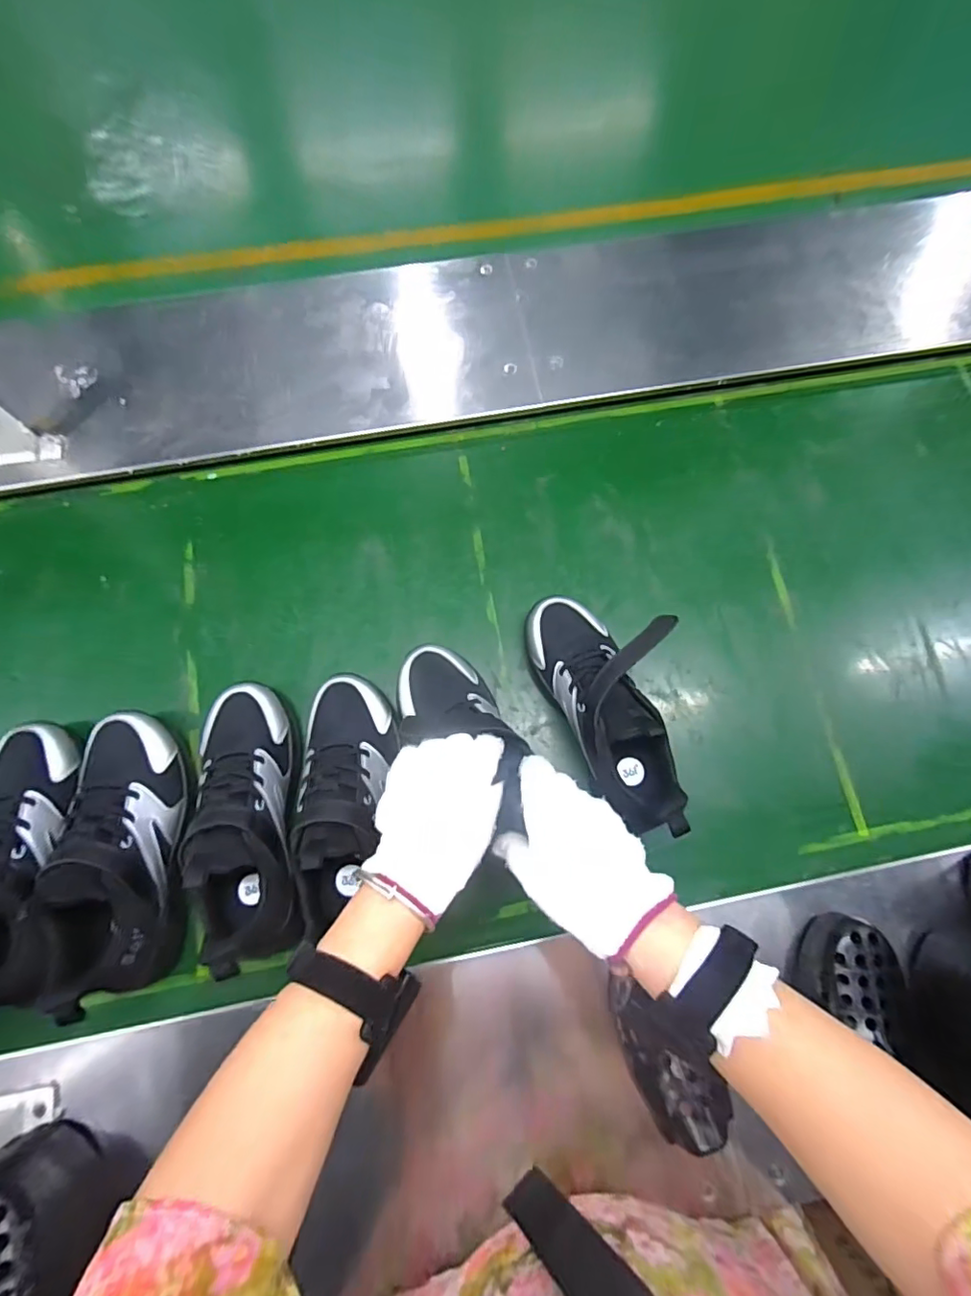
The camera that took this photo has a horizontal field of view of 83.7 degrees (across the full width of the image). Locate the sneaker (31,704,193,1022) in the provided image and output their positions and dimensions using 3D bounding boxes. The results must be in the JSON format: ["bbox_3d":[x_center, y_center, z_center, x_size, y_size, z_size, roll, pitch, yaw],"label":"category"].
[{"bbox_3d":[-0.330,0.179,0.489,0.085,0.124,0.236,-10,77,-3],"label":"sneaker"}]

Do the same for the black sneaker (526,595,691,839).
[{"bbox_3d":[0.124,0.048,0.513,0.098,0.126,0.241,-20,64,-6],"label":"black sneaker"}]

